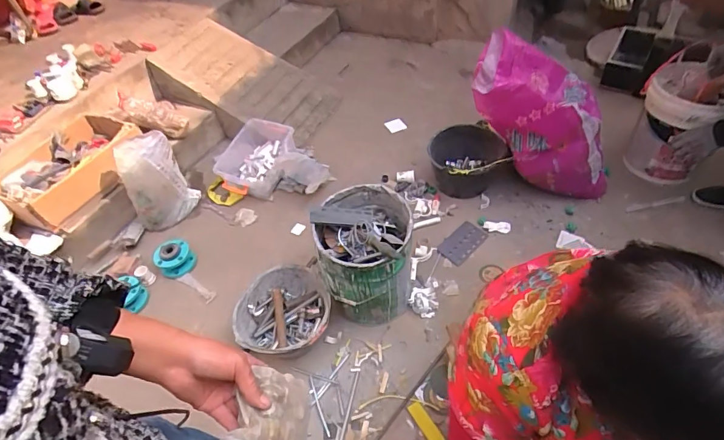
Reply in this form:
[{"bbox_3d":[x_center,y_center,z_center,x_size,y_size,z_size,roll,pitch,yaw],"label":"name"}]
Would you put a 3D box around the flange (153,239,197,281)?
[{"bbox_3d":[-0.693,0.149,1.584,0.128,0.117,0.121,-5,47,5],"label":"flange"}]

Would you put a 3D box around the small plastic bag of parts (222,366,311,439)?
[{"bbox_3d":[-0.094,0.213,0.465,0.019,0.099,0.099,-33,36,26],"label":"small plastic bag of parts"}]

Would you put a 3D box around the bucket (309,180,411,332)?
[{"bbox_3d":[0.012,0.116,1.290,0.263,0.347,0.288,-2,49,3],"label":"bucket"}]

